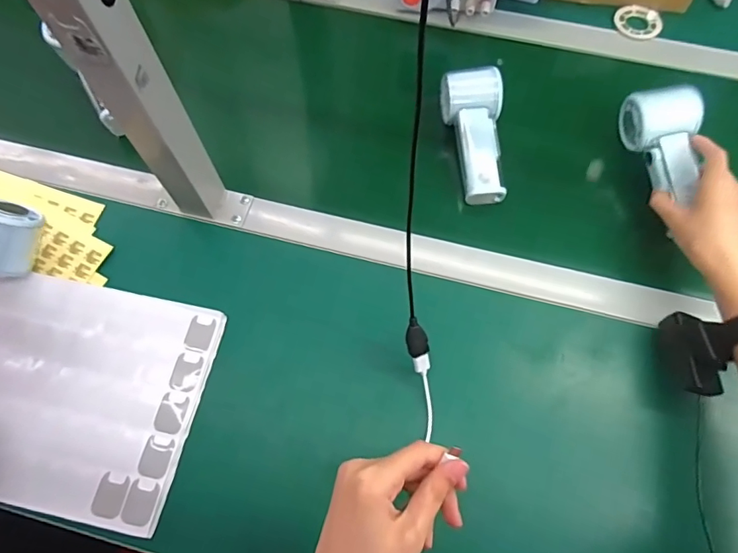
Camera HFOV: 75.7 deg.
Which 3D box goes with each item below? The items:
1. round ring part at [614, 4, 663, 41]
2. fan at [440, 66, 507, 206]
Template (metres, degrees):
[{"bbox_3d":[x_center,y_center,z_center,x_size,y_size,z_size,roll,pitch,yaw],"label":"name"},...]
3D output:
[{"bbox_3d":[0.344,-0.324,0.605,0.056,0.007,0.065,-6,67,-2],"label":"round ring part"},{"bbox_3d":[0.113,-0.151,0.507,0.061,0.042,0.142,-2,67,0],"label":"fan"}]

